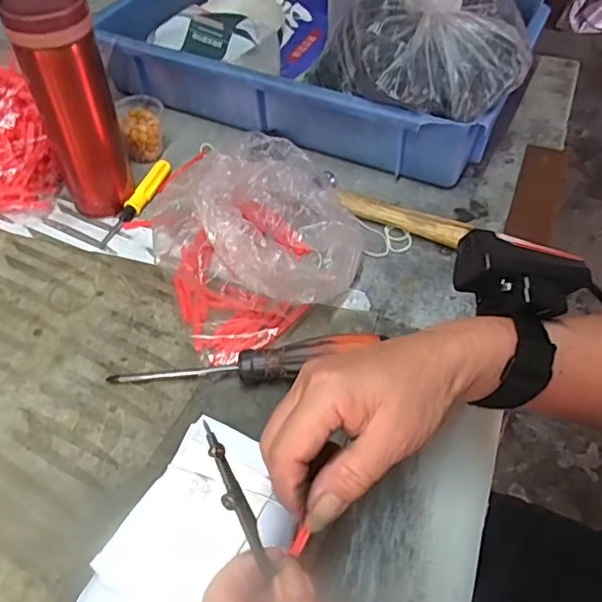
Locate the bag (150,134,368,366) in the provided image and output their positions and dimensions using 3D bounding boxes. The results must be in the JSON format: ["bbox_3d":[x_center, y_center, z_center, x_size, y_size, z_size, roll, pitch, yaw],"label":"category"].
[{"bbox_3d":[-0.022,-0.053,0.458,0.171,0.094,0.140,-19,52,-16],"label":"bag"}]

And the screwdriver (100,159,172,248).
[{"bbox_3d":[-0.153,-0.093,0.543,0.019,0.014,0.112,12,50,11],"label":"screwdriver"}]

